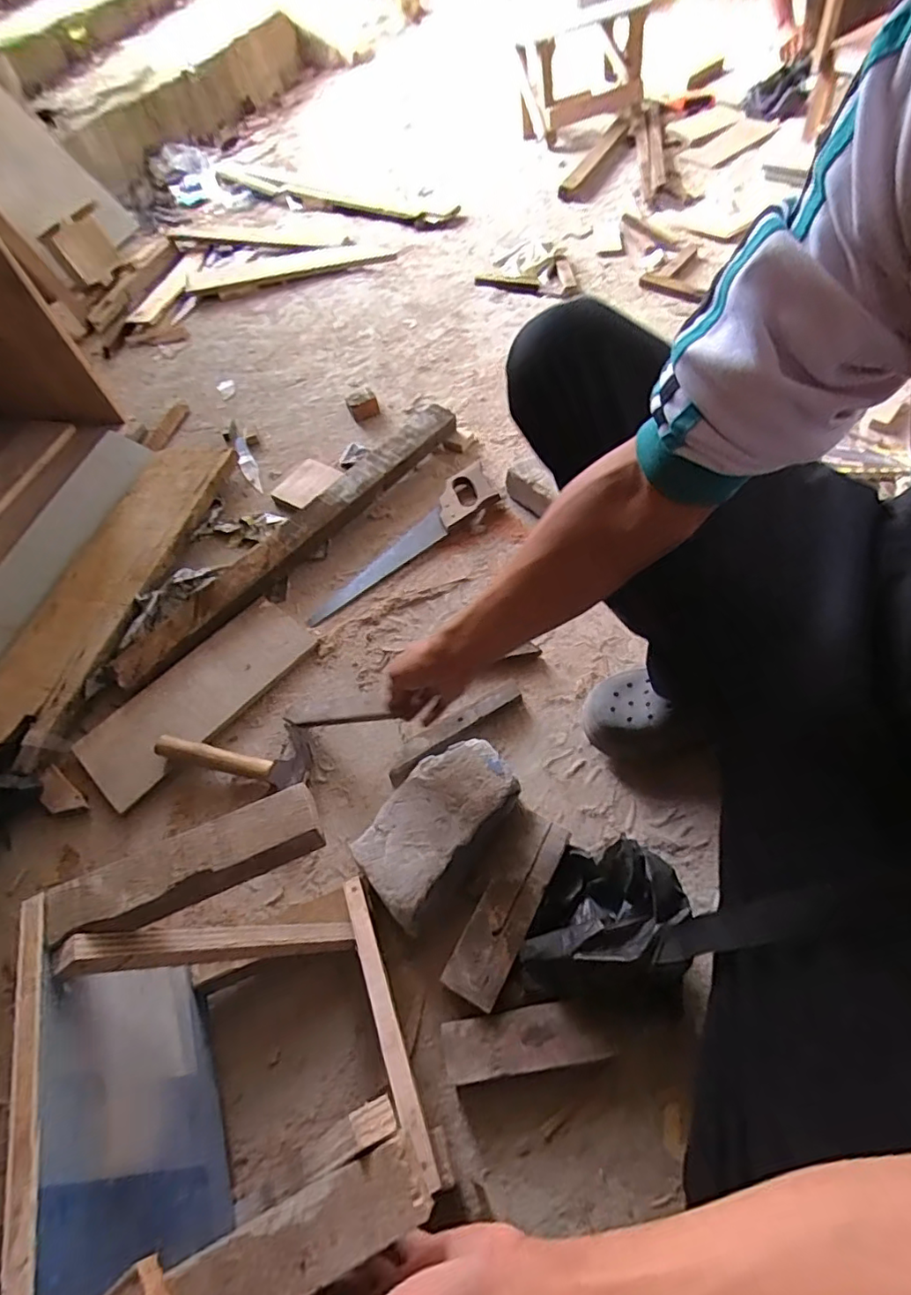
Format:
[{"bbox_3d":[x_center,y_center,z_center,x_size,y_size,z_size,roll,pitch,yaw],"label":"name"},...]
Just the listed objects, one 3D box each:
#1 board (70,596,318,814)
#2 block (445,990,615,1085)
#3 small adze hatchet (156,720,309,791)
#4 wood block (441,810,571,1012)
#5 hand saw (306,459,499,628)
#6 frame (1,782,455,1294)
[{"bbox_3d":[-0.388,0.064,0.835,0.151,0.013,0.350,38,68,24],"label":"board"},{"bbox_3d":[0.072,0.395,0.565,0.164,0.038,0.052,-11,57,0],"label":"block"},{"bbox_3d":[-0.293,0.133,0.765,0.214,0.034,0.087,12,60,12],"label":"small adze hatchet"},{"bbox_3d":[0.060,0.285,0.620,0.058,0.031,0.198,25,63,18],"label":"wood block"},{"bbox_3d":[-0.075,-0.182,0.945,0.084,0.027,0.429,37,68,24],"label":"hand saw"},{"bbox_3d":[-0.158,0.313,0.454,0.213,0.266,0.268,-22,59,-9],"label":"frame"}]

